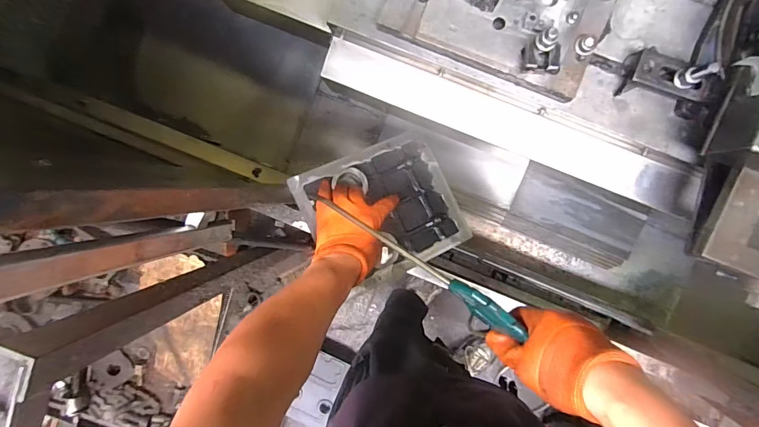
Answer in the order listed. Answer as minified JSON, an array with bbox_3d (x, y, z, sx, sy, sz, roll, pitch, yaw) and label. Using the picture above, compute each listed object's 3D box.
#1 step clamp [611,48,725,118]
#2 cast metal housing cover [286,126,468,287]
[{"bbox_3d":[0.454,-0.207,0.629,0.134,0.092,0.078,20,94,3],"label":"step clamp"},{"bbox_3d":[0.011,-0.009,0.684,0.249,0.029,0.212,-24,86,-17],"label":"cast metal housing cover"}]

